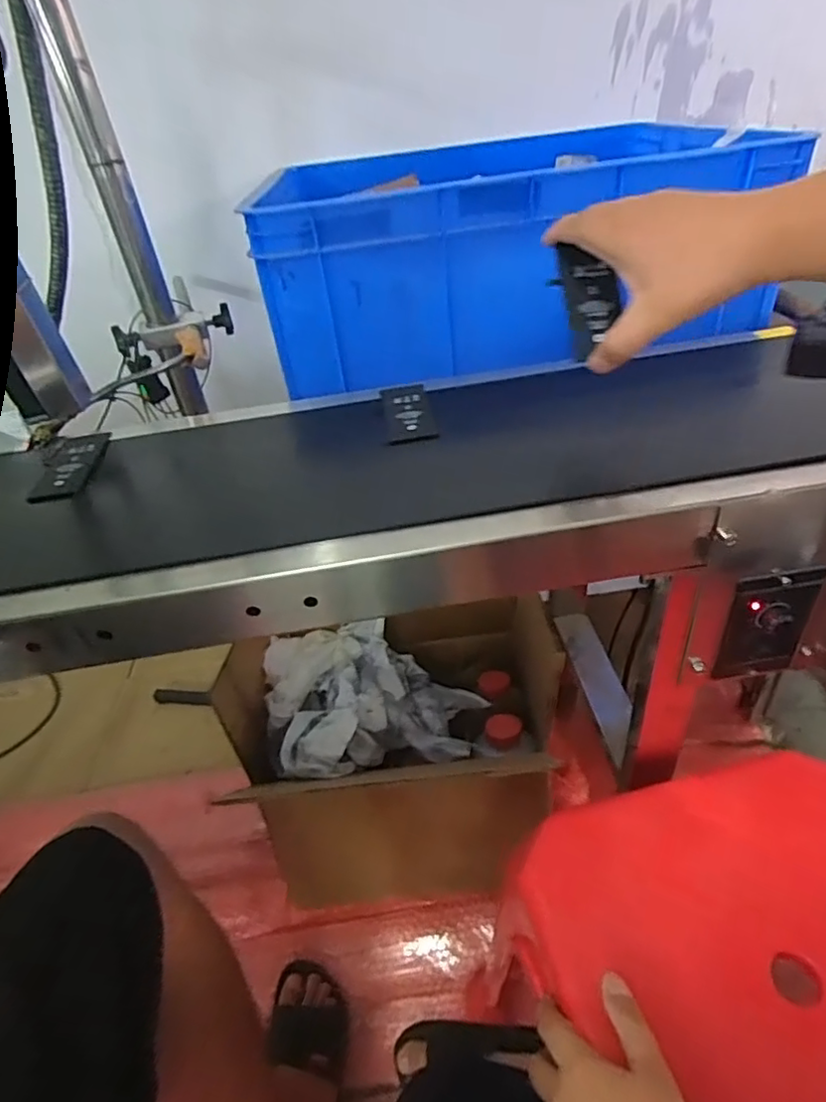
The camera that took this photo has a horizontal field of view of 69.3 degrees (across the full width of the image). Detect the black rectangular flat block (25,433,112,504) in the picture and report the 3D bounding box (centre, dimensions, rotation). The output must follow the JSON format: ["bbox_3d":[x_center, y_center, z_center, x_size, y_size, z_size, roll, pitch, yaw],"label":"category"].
[{"bbox_3d":[-0.276,-0.068,0.478,0.045,0.010,0.094,-11,38,-5],"label":"black rectangular flat block"}]

